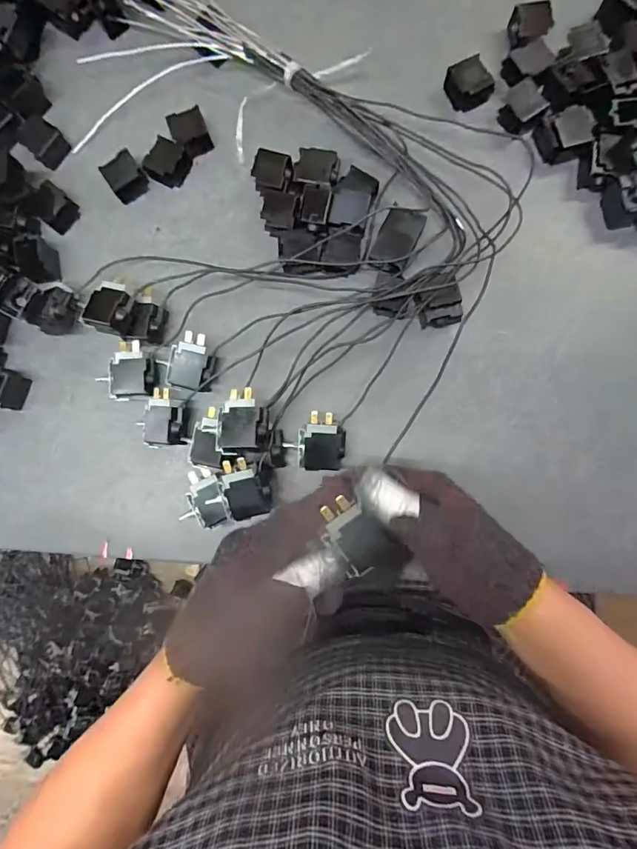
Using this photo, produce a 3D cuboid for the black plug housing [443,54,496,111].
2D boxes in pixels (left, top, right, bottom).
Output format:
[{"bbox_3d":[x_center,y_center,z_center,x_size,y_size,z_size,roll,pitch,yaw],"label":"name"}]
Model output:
[{"bbox_3d":[0.156,-0.354,0.475,0.038,0.022,0.044,-27,85,0],"label":"black plug housing"}]

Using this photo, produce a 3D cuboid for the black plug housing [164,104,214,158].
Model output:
[{"bbox_3d":[-0.135,-0.309,0.486,0.038,0.018,0.042,-26,85,1],"label":"black plug housing"}]

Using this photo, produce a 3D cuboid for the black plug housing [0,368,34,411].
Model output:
[{"bbox_3d":[-0.320,-0.037,0.469,0.029,0.035,0.037,20,87,4],"label":"black plug housing"}]

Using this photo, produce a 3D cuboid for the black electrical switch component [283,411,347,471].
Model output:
[{"bbox_3d":[-0.002,0.017,0.450,0.057,0.040,0.055,2,86,3],"label":"black electrical switch component"}]

